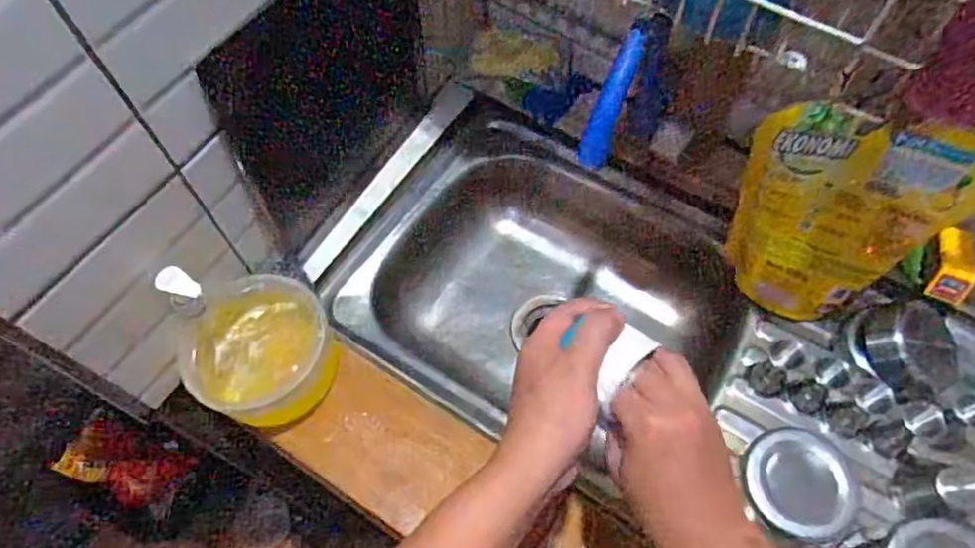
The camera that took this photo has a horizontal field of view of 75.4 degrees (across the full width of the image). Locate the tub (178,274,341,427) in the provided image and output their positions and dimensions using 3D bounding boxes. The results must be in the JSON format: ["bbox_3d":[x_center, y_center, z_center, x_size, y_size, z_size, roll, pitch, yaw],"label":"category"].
[{"bbox_3d":[-0.228,0.080,0.646,0.134,0.085,0.139,-1,60,1],"label":"tub"}]

